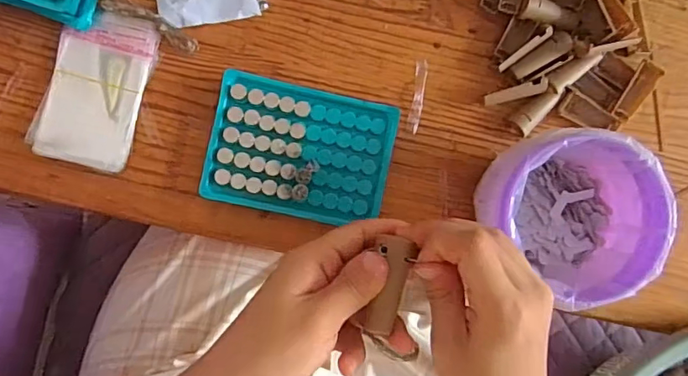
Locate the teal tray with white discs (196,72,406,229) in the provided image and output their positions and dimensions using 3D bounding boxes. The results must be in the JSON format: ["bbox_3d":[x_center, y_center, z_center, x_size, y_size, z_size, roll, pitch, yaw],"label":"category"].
[{"bbox_3d":[-0.032,-0.027,0.384,0.131,0.014,0.094,12,91,-7],"label":"teal tray with white discs"}]

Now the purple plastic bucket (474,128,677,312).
[{"bbox_3d":[0.152,0.016,0.362,0.100,0.091,0.105,0,92,-7],"label":"purple plastic bucket"}]

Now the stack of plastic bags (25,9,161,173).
[{"bbox_3d":[-0.179,-0.072,0.372,0.066,0.009,0.111,16,90,-7],"label":"stack of plastic bags"}]

